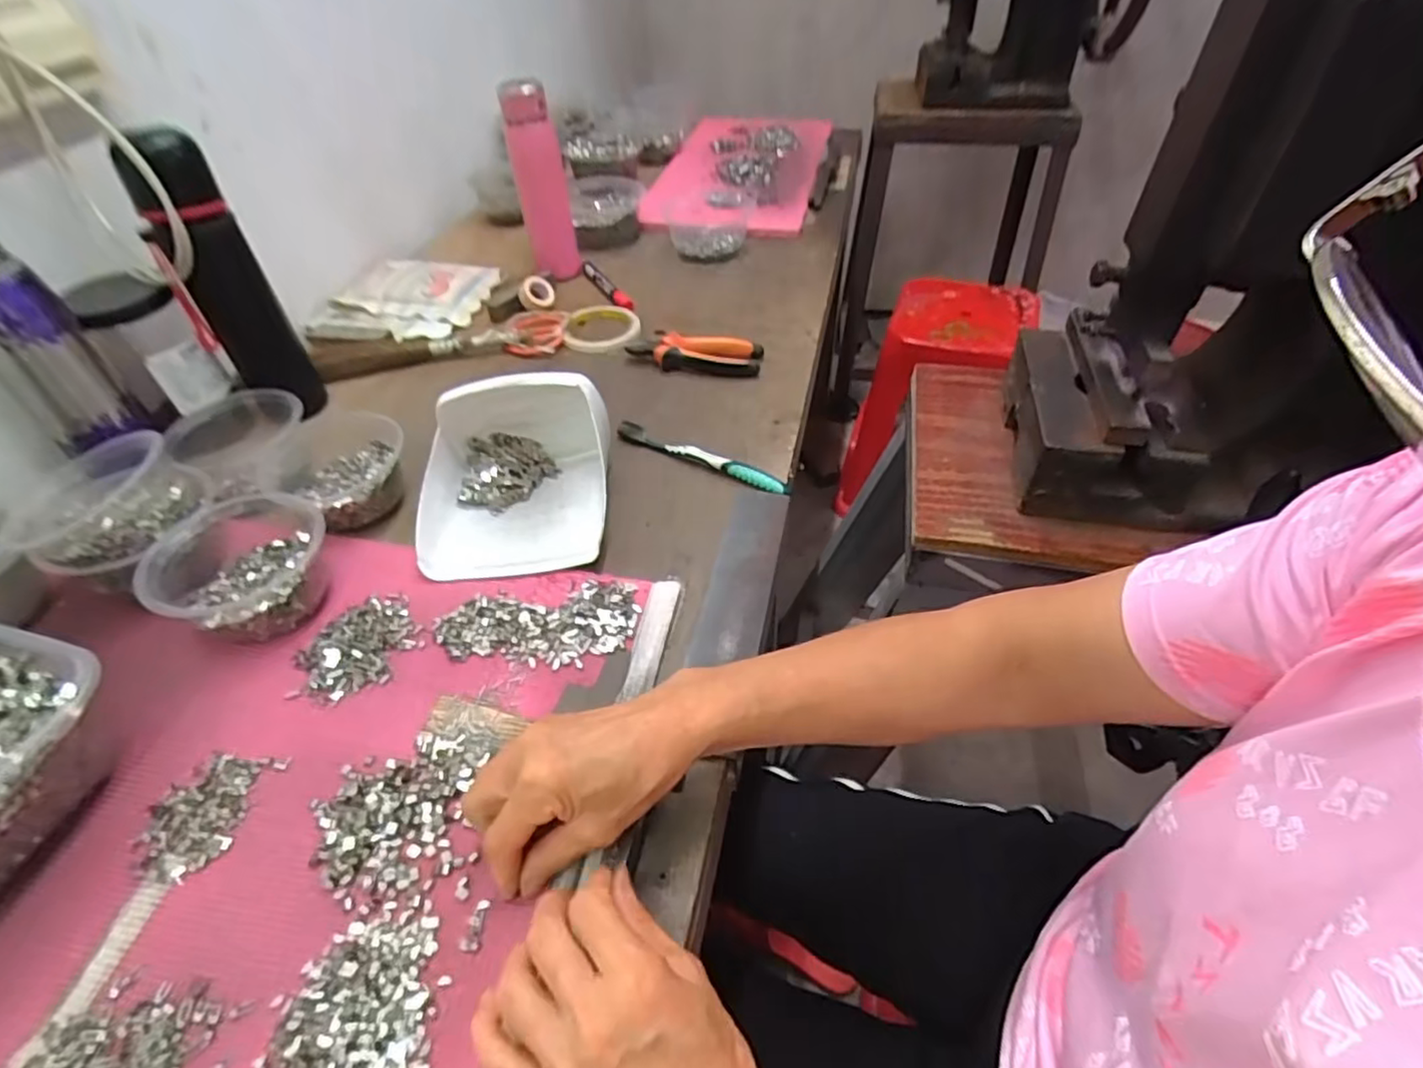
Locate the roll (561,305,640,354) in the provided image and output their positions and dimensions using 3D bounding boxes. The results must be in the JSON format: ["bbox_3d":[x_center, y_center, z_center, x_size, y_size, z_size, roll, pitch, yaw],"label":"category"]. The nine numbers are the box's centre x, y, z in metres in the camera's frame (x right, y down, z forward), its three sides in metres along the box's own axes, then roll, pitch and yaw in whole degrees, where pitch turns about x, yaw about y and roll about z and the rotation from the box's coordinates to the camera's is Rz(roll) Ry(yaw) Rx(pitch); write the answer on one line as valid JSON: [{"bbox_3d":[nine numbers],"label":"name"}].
[{"bbox_3d":[-0.133,-0.253,0.804,0.091,0.014,0.098,-1,45,1],"label":"roll"}]

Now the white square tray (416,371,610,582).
[{"bbox_3d":[-0.168,-0.058,0.552,0.153,0.083,0.174,-2,46,-1],"label":"white square tray"}]

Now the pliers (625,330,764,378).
[{"bbox_3d":[-0.019,-0.207,0.749,0.148,0.022,0.063,11,47,11],"label":"pliers"}]

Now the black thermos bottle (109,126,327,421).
[{"bbox_3d":[-0.439,-0.222,0.604,0.064,0.243,0.063,-26,51,-22],"label":"black thermos bottle"}]

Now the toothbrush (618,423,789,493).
[{"bbox_3d":[-0.011,-0.071,0.618,0.178,0.016,0.016,22,50,21],"label":"toothbrush"}]

